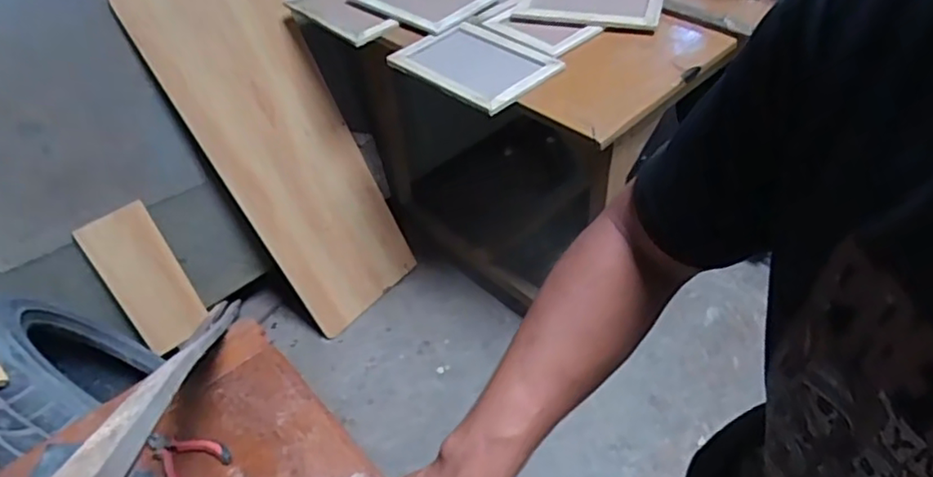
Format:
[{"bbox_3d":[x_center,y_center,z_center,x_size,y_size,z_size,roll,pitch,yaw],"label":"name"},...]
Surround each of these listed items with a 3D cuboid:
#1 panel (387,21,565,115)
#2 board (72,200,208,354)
[{"bbox_3d":[0.016,-0.345,1.213,0.204,0.019,0.307,-37,52,-26],"label":"panel"},{"bbox_3d":[-0.766,0.094,1.499,0.150,0.358,0.022,-36,36,-28],"label":"board"}]

